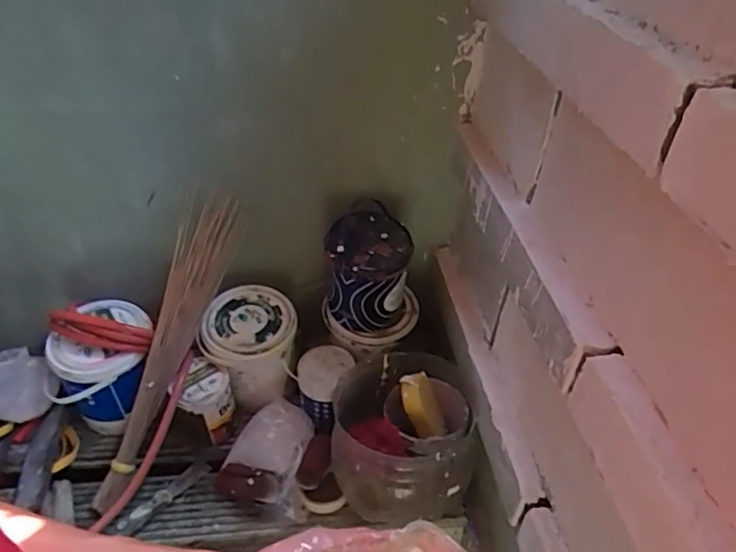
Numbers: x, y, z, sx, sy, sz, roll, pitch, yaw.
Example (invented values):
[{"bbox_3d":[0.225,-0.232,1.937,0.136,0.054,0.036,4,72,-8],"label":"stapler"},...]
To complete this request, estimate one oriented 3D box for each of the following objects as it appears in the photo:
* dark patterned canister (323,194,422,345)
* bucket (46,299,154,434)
[{"bbox_3d":[0.010,0.000,1.083,0.155,0.234,0.153,16,40,16],"label":"dark patterned canister"},{"bbox_3d":[-0.499,0.183,1.099,0.177,0.213,0.161,2,38,-1],"label":"bucket"}]

